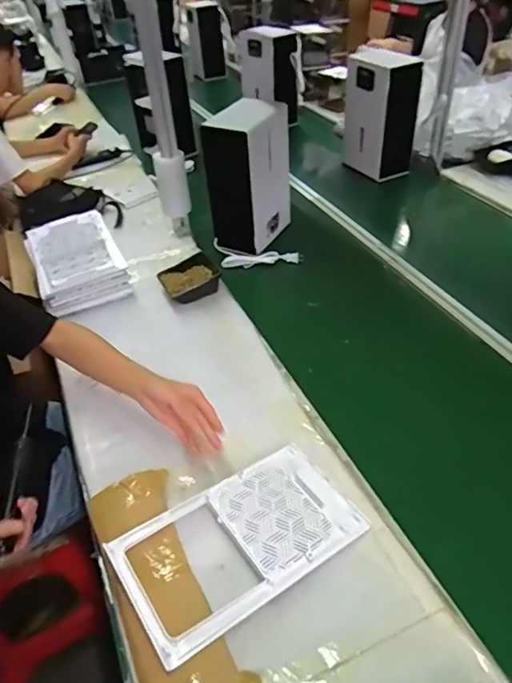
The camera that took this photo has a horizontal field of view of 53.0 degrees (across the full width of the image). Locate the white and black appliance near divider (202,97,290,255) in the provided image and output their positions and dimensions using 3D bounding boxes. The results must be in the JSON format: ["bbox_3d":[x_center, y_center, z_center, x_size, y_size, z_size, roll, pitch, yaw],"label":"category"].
[{"bbox_3d":[-0.025,-0.454,1.400,0.161,0.349,0.204,22,49,27],"label":"white and black appliance near divider"}]

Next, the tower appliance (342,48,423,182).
[{"bbox_3d":[0.409,-0.745,1.689,0.148,0.361,0.201,-23,45,-19],"label":"tower appliance"}]

